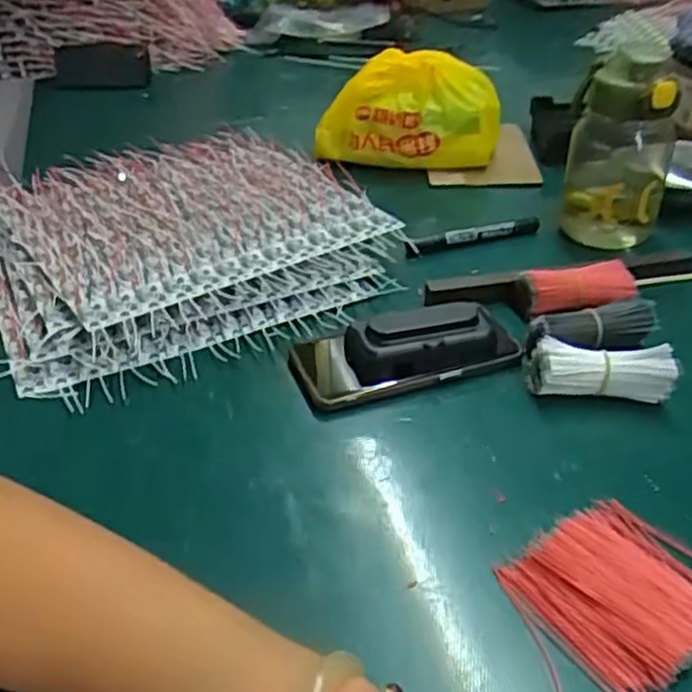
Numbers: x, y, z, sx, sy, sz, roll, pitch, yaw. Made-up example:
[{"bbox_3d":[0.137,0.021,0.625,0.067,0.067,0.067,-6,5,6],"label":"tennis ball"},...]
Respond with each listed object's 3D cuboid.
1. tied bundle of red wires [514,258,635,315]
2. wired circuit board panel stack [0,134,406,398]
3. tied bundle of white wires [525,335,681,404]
[{"bbox_3d":[0.189,-0.047,0.584,0.092,0.035,0.025,-2,37,-2],"label":"tied bundle of red wires"},{"bbox_3d":[-0.155,-0.102,0.658,0.325,0.050,0.319,-19,40,-24],"label":"wired circuit board panel stack"},{"bbox_3d":[0.176,0.014,0.500,0.095,0.037,0.042,6,37,9],"label":"tied bundle of white wires"}]

